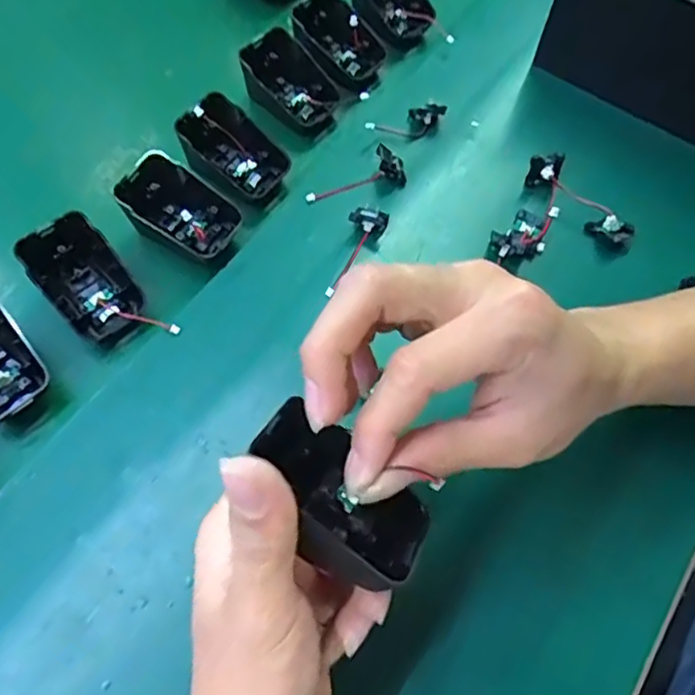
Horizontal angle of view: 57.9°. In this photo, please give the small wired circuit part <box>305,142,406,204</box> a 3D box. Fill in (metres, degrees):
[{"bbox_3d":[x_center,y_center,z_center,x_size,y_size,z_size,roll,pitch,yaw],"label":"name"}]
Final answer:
[{"bbox_3d":[0.005,-0.113,0.408,0.066,0.018,0.022,-11,62,-6],"label":"small wired circuit part"}]

